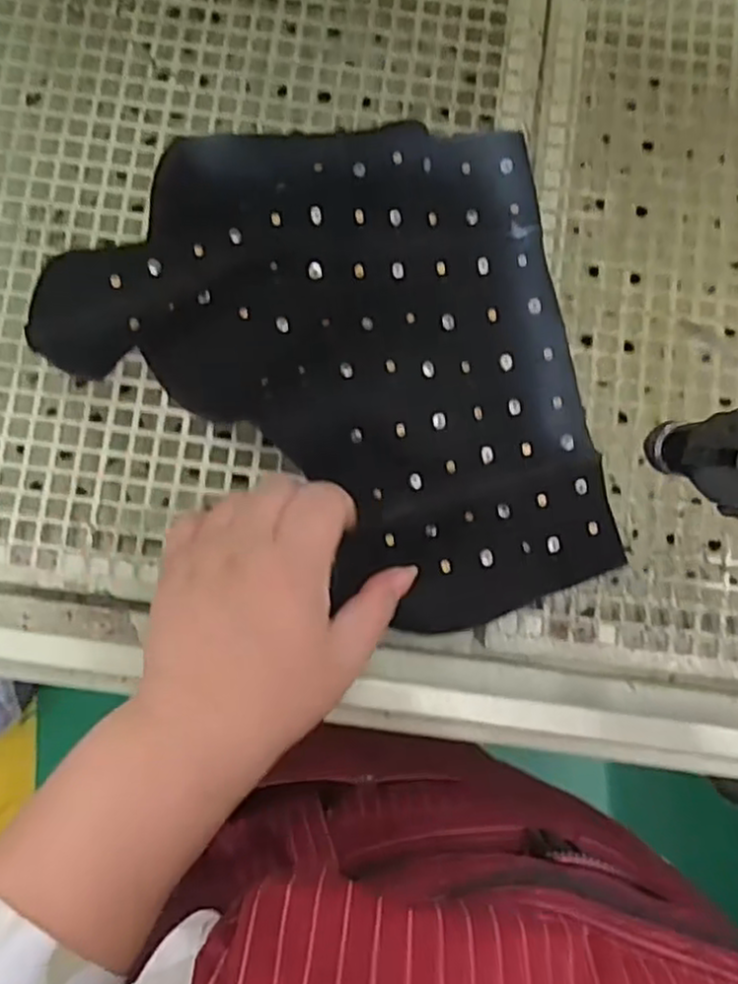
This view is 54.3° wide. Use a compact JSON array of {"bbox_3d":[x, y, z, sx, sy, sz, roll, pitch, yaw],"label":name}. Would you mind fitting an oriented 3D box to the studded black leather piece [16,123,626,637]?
[{"bbox_3d":[-0.014,-0.066,0.361,0.251,0.062,0.273,-11,83,-3],"label":"studded black leather piece"}]

